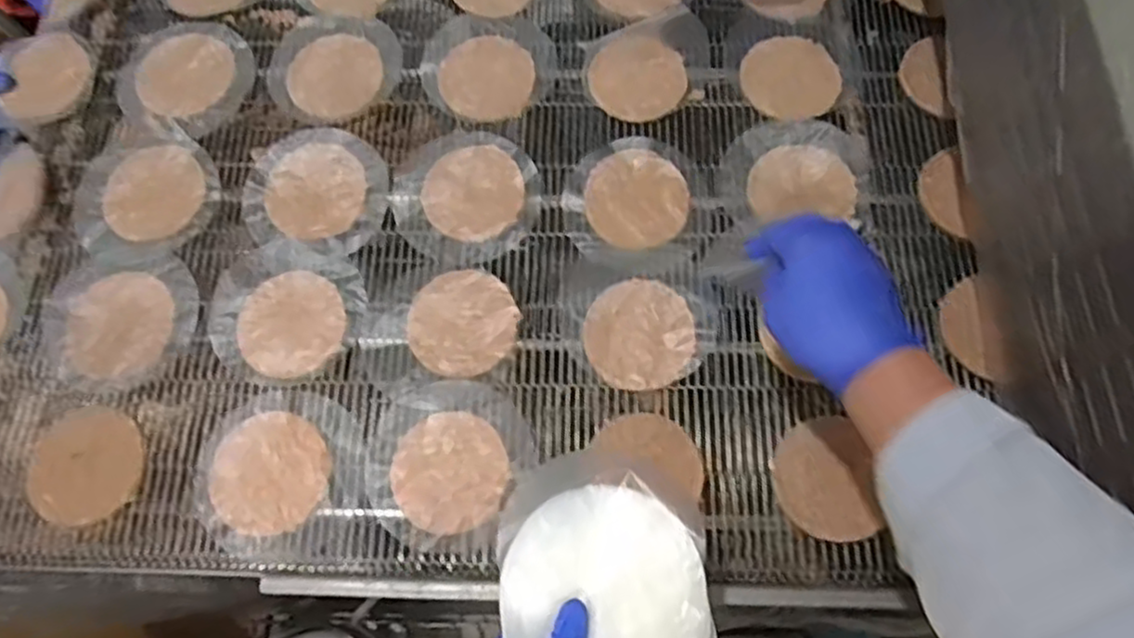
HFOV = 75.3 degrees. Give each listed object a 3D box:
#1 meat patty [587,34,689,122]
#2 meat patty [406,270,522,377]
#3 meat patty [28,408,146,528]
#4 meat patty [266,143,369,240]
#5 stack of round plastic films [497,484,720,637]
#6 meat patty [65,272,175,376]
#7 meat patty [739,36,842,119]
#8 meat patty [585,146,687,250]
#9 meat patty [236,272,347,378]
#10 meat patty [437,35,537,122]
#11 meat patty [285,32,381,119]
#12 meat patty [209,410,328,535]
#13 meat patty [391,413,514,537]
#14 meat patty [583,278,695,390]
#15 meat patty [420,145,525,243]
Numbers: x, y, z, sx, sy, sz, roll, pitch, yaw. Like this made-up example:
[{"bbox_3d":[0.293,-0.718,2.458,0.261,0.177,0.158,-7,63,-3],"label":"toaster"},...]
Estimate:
[{"bbox_3d":[0.065,-0.214,0.651,0.085,0.012,0.084,-1,69,2],"label":"meat patty"},{"bbox_3d":[-0.081,0.002,0.573,0.083,0.005,0.083,-1,69,2],"label":"meat patty"},{"bbox_3d":[-0.359,0.107,0.547,0.084,0.009,0.082,-1,69,2],"label":"meat patty"},{"bbox_3d":[-0.211,-0.108,0.620,0.086,0.004,0.081,-1,69,2],"label":"meat patty"},{"bbox_3d":[0.028,0.170,0.422,0.122,0.020,0.143,-42,73,-13],"label":"stack of round plastic films"},{"bbox_3d":[-0.354,0.004,0.582,0.079,0.004,0.084,-1,69,2],"label":"meat patty"},{"bbox_3d":[0.197,-0.213,0.647,0.084,0.008,0.082,-1,69,2],"label":"meat patty"},{"bbox_3d":[0.058,-0.100,0.609,0.084,0.005,0.086,-20,69,-5],"label":"meat patty"},{"bbox_3d":[-0.216,0.004,0.577,0.081,0.004,0.083,-15,69,-3],"label":"meat patty"},{"bbox_3d":[-0.071,-0.216,0.663,0.084,0.005,0.093,-15,69,-3],"label":"meat patty"},{"bbox_3d":[-0.209,-0.221,0.666,0.084,0.004,0.090,-23,70,-7],"label":"meat patty"},{"bbox_3d":[-0.217,0.111,0.536,0.081,0.006,0.087,-29,70,-8],"label":"meat patty"},{"bbox_3d":[-0.084,0.111,0.531,0.082,0.005,0.084,-1,69,2],"label":"meat patty"},{"bbox_3d":[0.056,0.012,0.565,0.082,0.008,0.084,-1,69,2],"label":"meat patty"},{"bbox_3d":[-0.078,-0.107,0.616,0.083,0.004,0.085,-1,69,2],"label":"meat patty"}]

